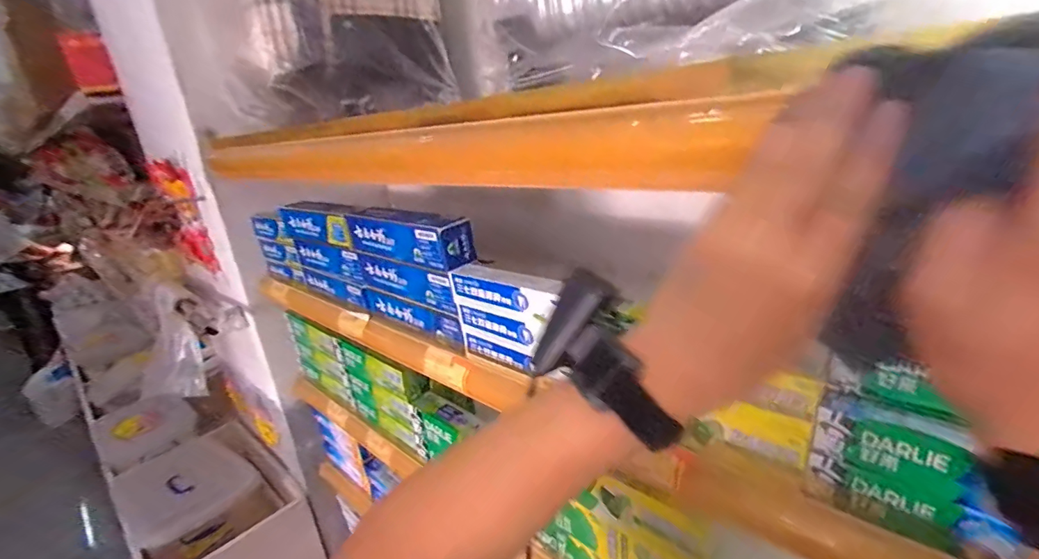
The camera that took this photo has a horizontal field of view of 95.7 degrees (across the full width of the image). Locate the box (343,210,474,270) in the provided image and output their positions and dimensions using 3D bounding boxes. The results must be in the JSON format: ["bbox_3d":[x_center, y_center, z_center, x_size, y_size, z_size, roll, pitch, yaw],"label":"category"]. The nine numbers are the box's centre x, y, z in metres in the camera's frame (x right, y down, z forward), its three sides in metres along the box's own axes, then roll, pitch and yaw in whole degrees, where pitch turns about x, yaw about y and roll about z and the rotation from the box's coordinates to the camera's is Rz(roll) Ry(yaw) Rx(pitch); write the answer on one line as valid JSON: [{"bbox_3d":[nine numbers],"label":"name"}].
[{"bbox_3d":[-0.155,-0.059,0.615,0.233,0.061,0.052,9,25,39],"label":"box"}]

